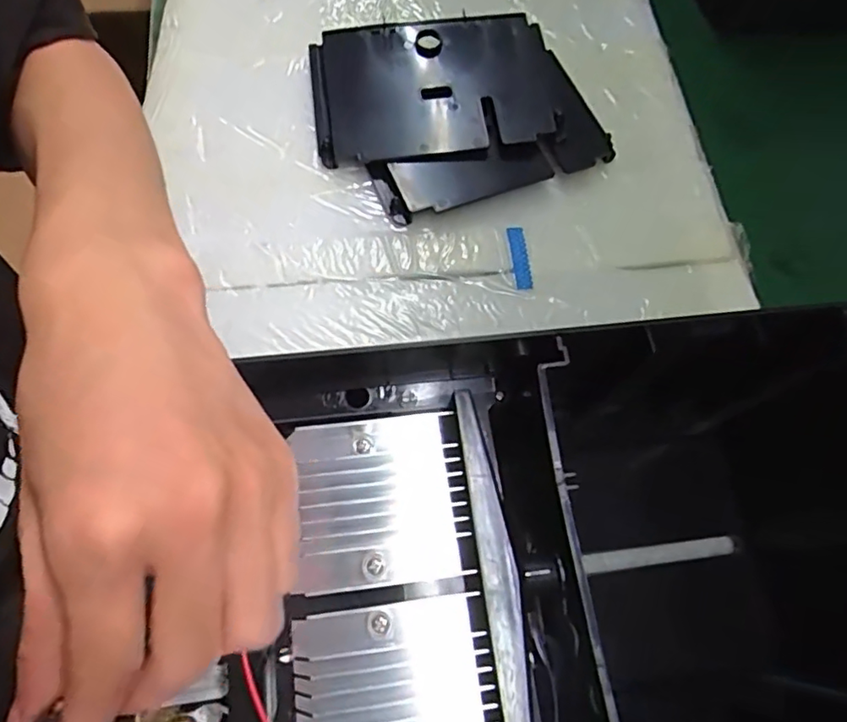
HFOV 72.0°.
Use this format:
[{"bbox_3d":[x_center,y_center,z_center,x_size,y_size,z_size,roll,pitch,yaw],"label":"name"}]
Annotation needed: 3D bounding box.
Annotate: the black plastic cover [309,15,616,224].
[{"bbox_3d":[0.023,-0.198,0.446,0.204,0.025,0.169,-18,70,-9],"label":"black plastic cover"}]

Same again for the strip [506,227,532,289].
[{"bbox_3d":[0.068,-0.073,0.414,0.012,0.006,0.048,-6,69,-5],"label":"strip"}]

